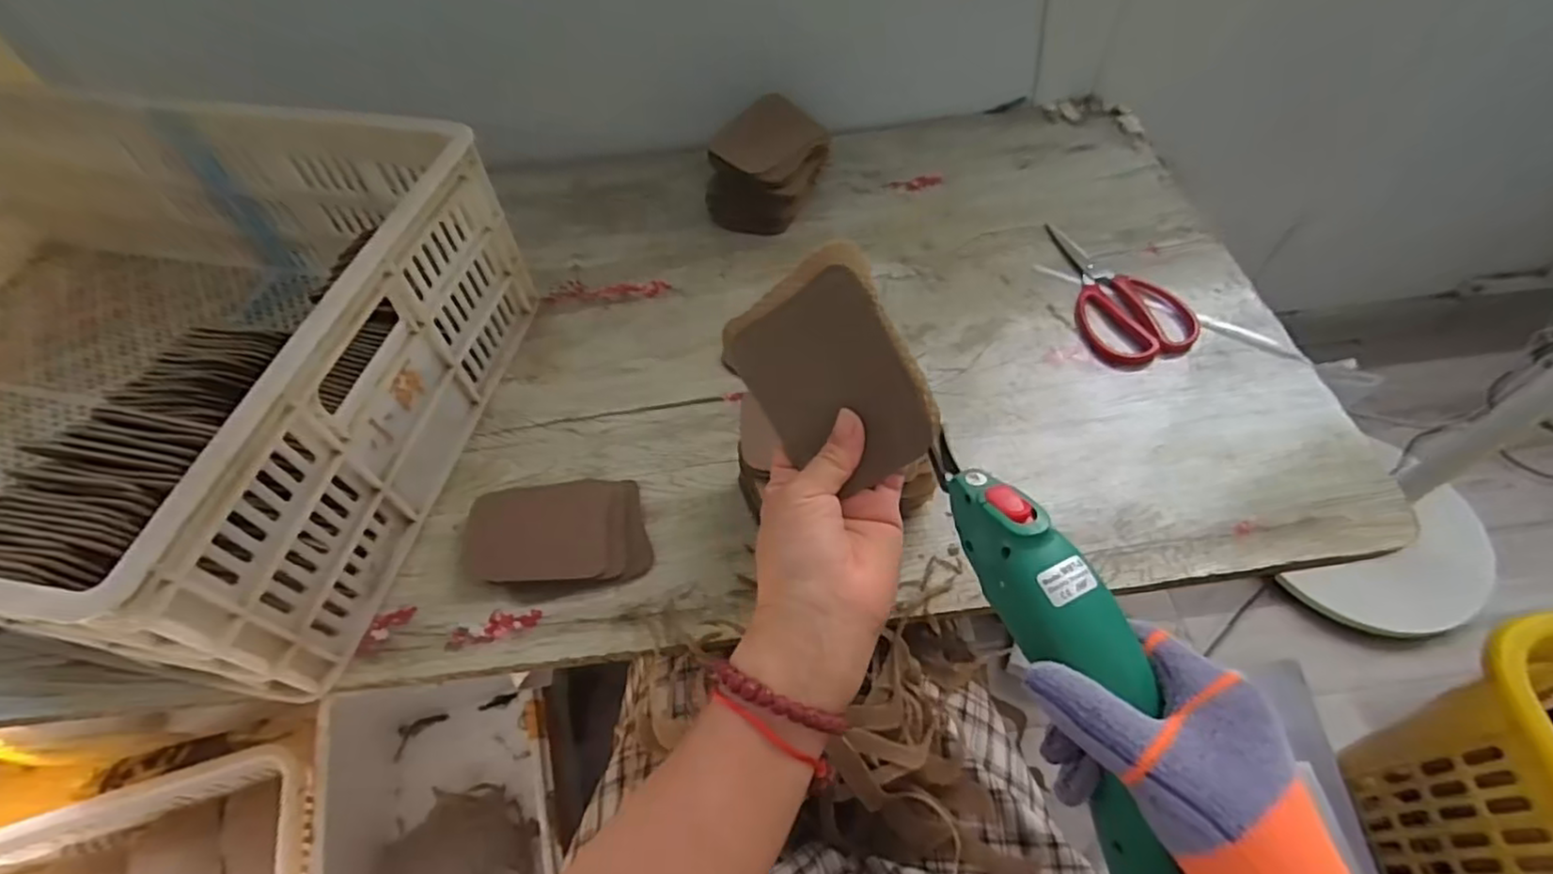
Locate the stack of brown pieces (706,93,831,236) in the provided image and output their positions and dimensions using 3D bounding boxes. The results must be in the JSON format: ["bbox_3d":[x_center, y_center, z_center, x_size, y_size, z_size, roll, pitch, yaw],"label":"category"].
[{"bbox_3d":[-0.010,-0.287,0.706,0.104,0.105,0.105,23,59,18],"label":"stack of brown pieces"}]

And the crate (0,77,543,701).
[{"bbox_3d":[-0.612,-0.088,0.575,0.688,0.193,0.450,6,56,8],"label":"crate"}]

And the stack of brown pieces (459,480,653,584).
[{"bbox_3d":[-0.166,0.072,0.516,0.132,0.026,0.080,-6,55,-1],"label":"stack of brown pieces"}]

